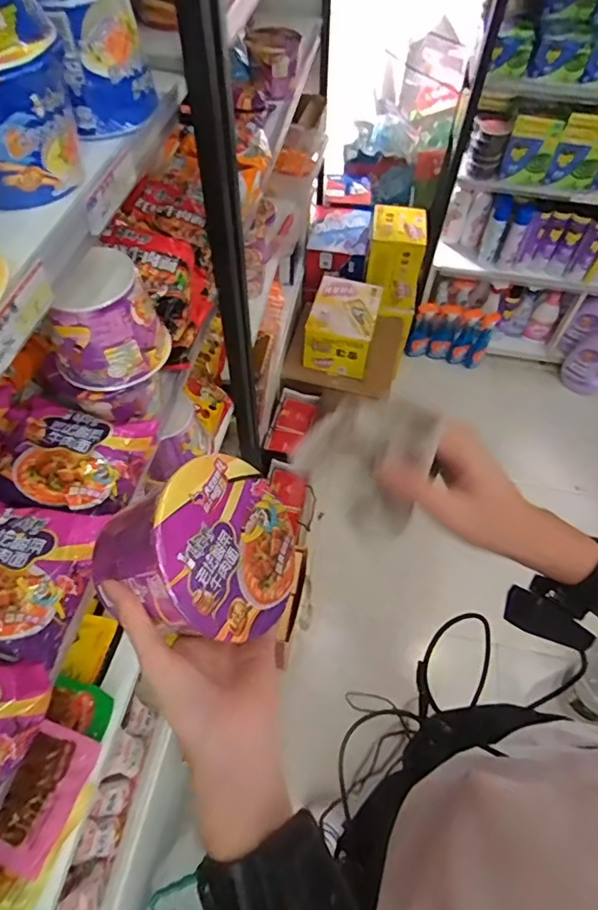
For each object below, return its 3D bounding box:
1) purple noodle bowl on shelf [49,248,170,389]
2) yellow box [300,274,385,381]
[{"bbox_3d":[-0.219,-0.154,0.584,0.119,0.100,0.119,1,57,-1],"label":"purple noodle bowl on shelf"},{"bbox_3d":[0.146,-0.428,1.705,0.202,0.165,0.286,14,57,7],"label":"yellow box"}]

